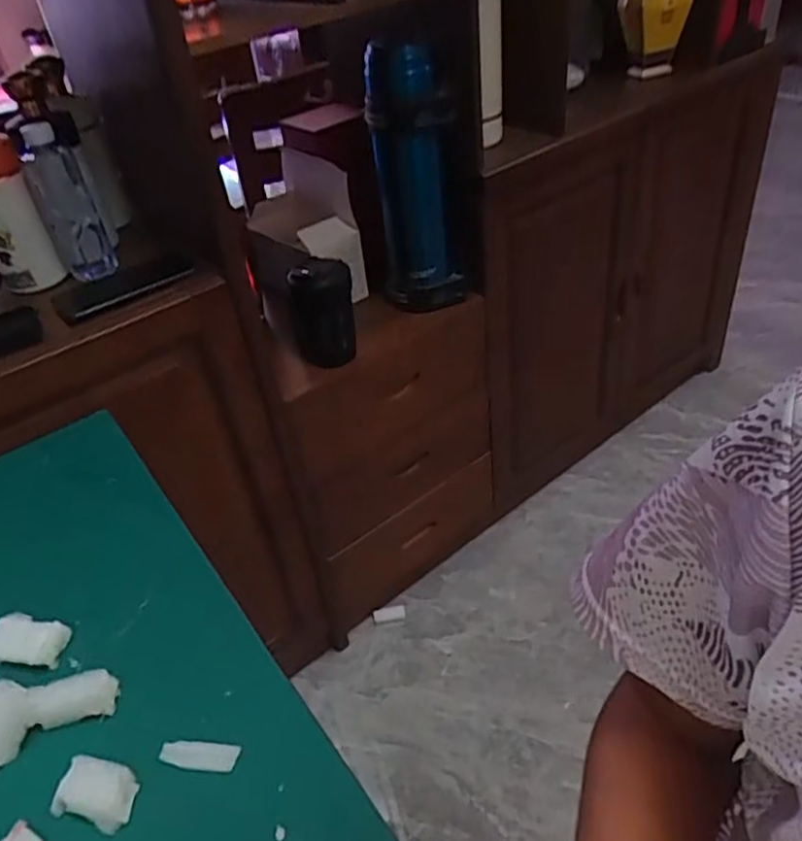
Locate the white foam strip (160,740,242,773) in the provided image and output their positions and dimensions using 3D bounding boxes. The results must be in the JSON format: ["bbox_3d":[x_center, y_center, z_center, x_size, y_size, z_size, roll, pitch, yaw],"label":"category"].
[{"bbox_3d":[-0.126,0.208,0.429,0.048,0.006,0.016,-1,37,9],"label":"white foam strip"}]

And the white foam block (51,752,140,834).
[{"bbox_3d":[-0.181,0.221,0.411,0.042,0.017,0.032,5,38,17],"label":"white foam block"}]

